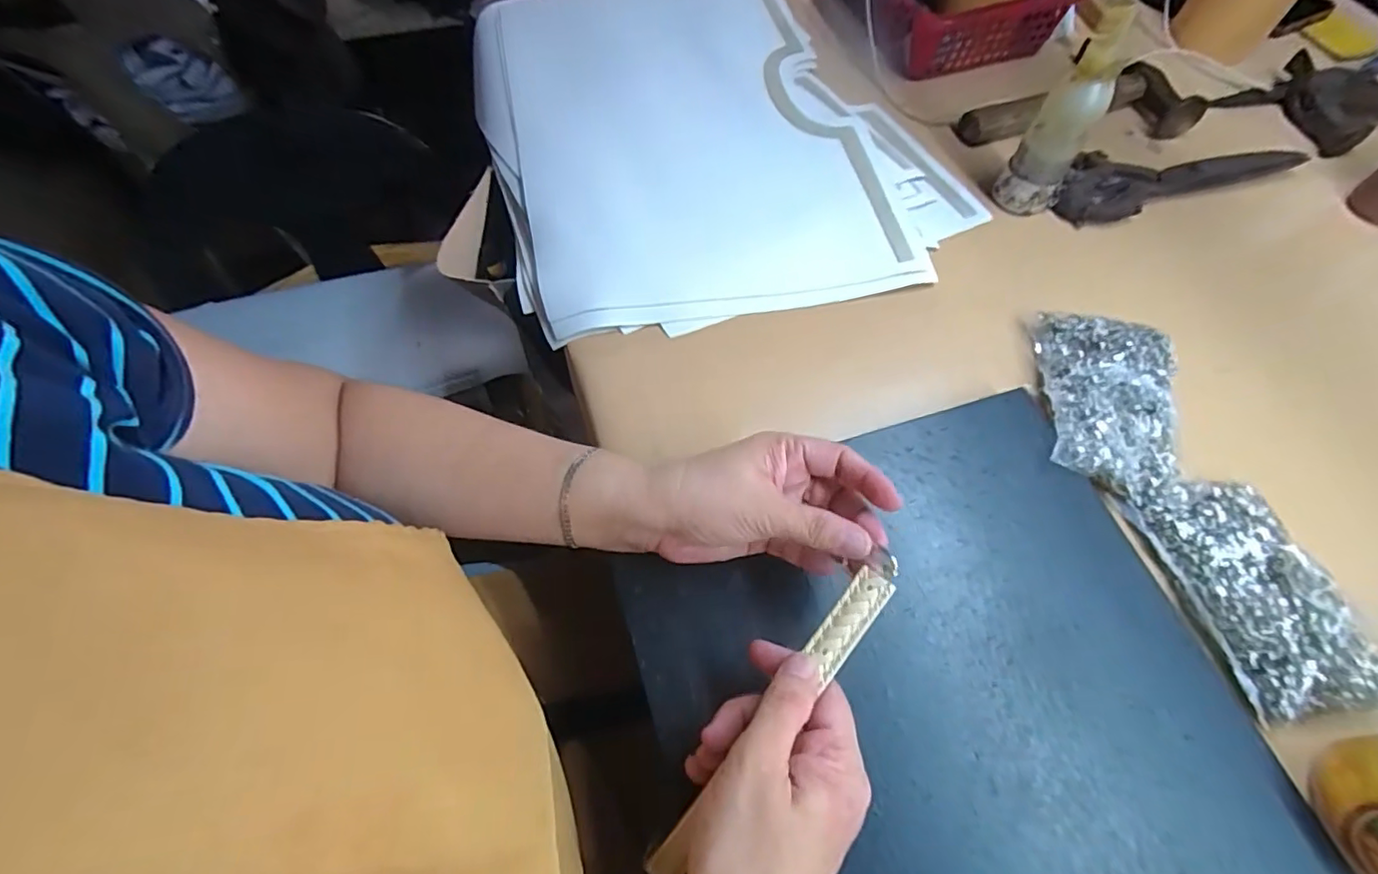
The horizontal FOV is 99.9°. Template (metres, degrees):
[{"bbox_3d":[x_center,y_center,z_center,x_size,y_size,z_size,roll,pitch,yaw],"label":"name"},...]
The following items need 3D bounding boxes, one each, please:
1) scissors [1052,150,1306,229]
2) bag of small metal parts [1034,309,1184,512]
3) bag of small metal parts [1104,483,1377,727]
[{"bbox_3d":[0.422,-0.235,0.515,0.233,0.020,0.071,-19,65,-8],"label":"scissors"},{"bbox_3d":[0.284,-0.027,0.392,0.080,0.029,0.131,13,64,7],"label":"bag of small metal parts"},{"bbox_3d":[0.332,0.089,0.338,0.076,0.017,0.137,-12,64,-5],"label":"bag of small metal parts"}]

